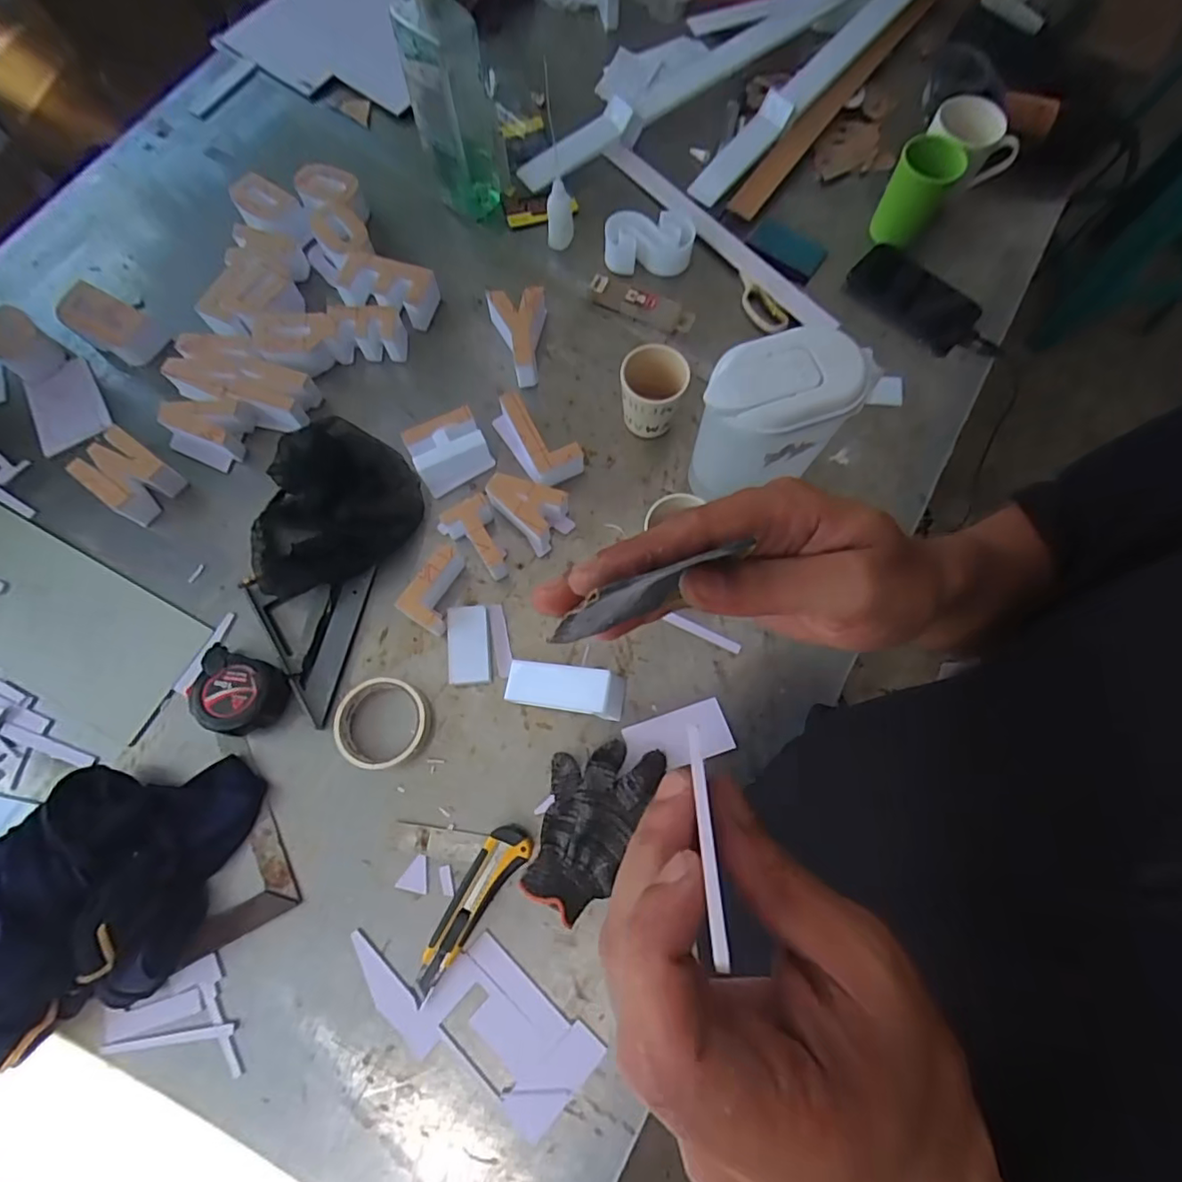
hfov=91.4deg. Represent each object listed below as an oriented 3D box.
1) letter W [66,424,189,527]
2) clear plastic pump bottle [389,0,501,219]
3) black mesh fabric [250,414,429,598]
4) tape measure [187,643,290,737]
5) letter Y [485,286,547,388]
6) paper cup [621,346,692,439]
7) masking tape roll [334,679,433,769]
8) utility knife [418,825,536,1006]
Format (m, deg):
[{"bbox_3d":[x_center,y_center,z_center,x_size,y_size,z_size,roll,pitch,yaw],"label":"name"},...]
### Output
[{"bbox_3d":[-0.529,-0.133,0.663,0.094,0.044,0.079,36,77,8],"label":"letter W"},{"bbox_3d":[-0.167,-0.589,0.676,0.094,0.280,0.059,-13,75,-5],"label":"clear plastic pump bottle"},{"bbox_3d":[-0.297,-0.108,0.661,0.186,0.037,0.196,0,72,1],"label":"black mesh fabric"},{"bbox_3d":[-0.361,0.106,0.591,0.094,0.041,0.078,19,75,5],"label":"tape measure"},{"bbox_3d":[-0.083,-0.308,0.707,0.071,0.048,0.117,-10,75,-4],"label":"letter Y"},{"bbox_3d":[0.070,-0.224,0.665,0.072,0.089,0.078,0,75,-1],"label":"paper cup"},{"bbox_3d":[-0.210,0.134,0.586,0.088,0.026,0.087,0,72,1],"label":"masking tape roll"},{"bbox_3d":[-0.117,0.296,0.540,0.039,0.022,0.166,35,77,8],"label":"utility knife"}]

